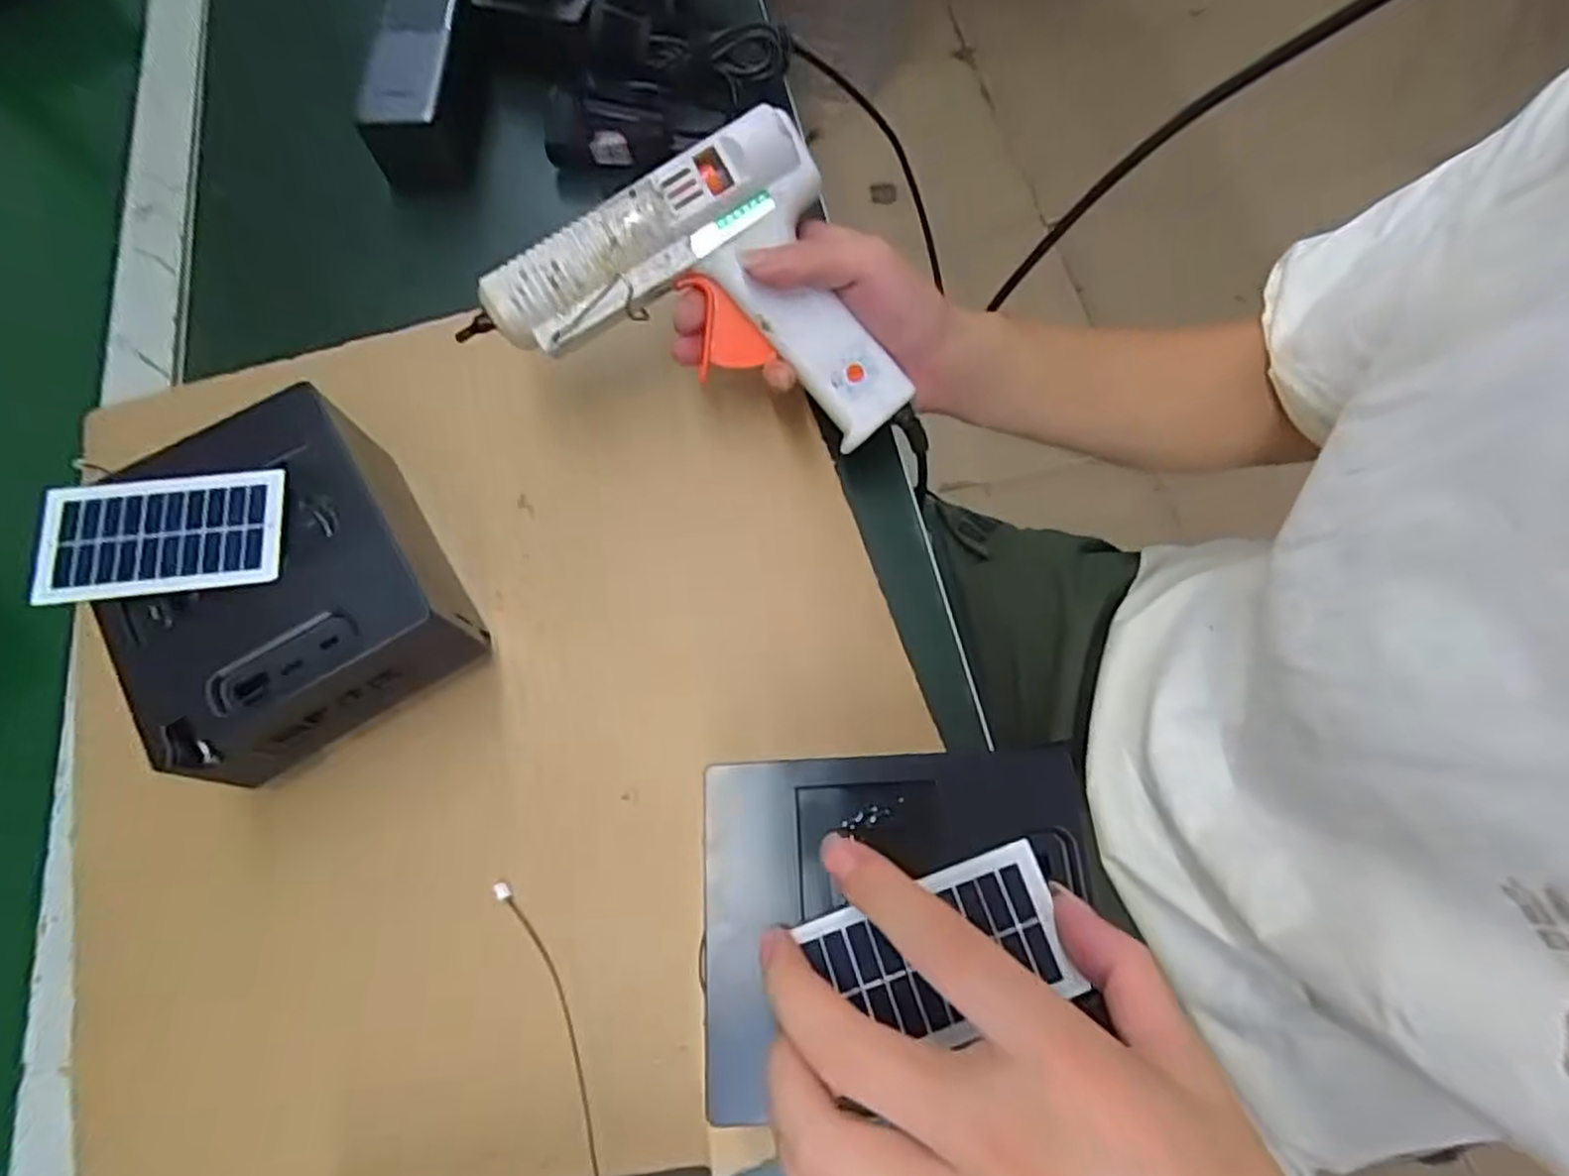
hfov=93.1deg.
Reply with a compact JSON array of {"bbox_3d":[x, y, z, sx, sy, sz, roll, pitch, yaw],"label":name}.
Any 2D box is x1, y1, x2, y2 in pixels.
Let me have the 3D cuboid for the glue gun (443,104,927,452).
[{"bbox_3d":[-0.034,-0.165,0.375,0.204,0.040,0.131,14,95,-8],"label":"glue gun"}]

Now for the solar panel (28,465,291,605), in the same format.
[{"bbox_3d":[-0.261,-0.023,0.313,0.092,0.010,0.051,-8,69,-3],"label":"solar panel"}]

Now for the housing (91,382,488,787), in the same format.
[{"bbox_3d":[-0.220,0.001,0.344,0.121,0.079,0.144,-31,72,-11],"label":"housing"}]

